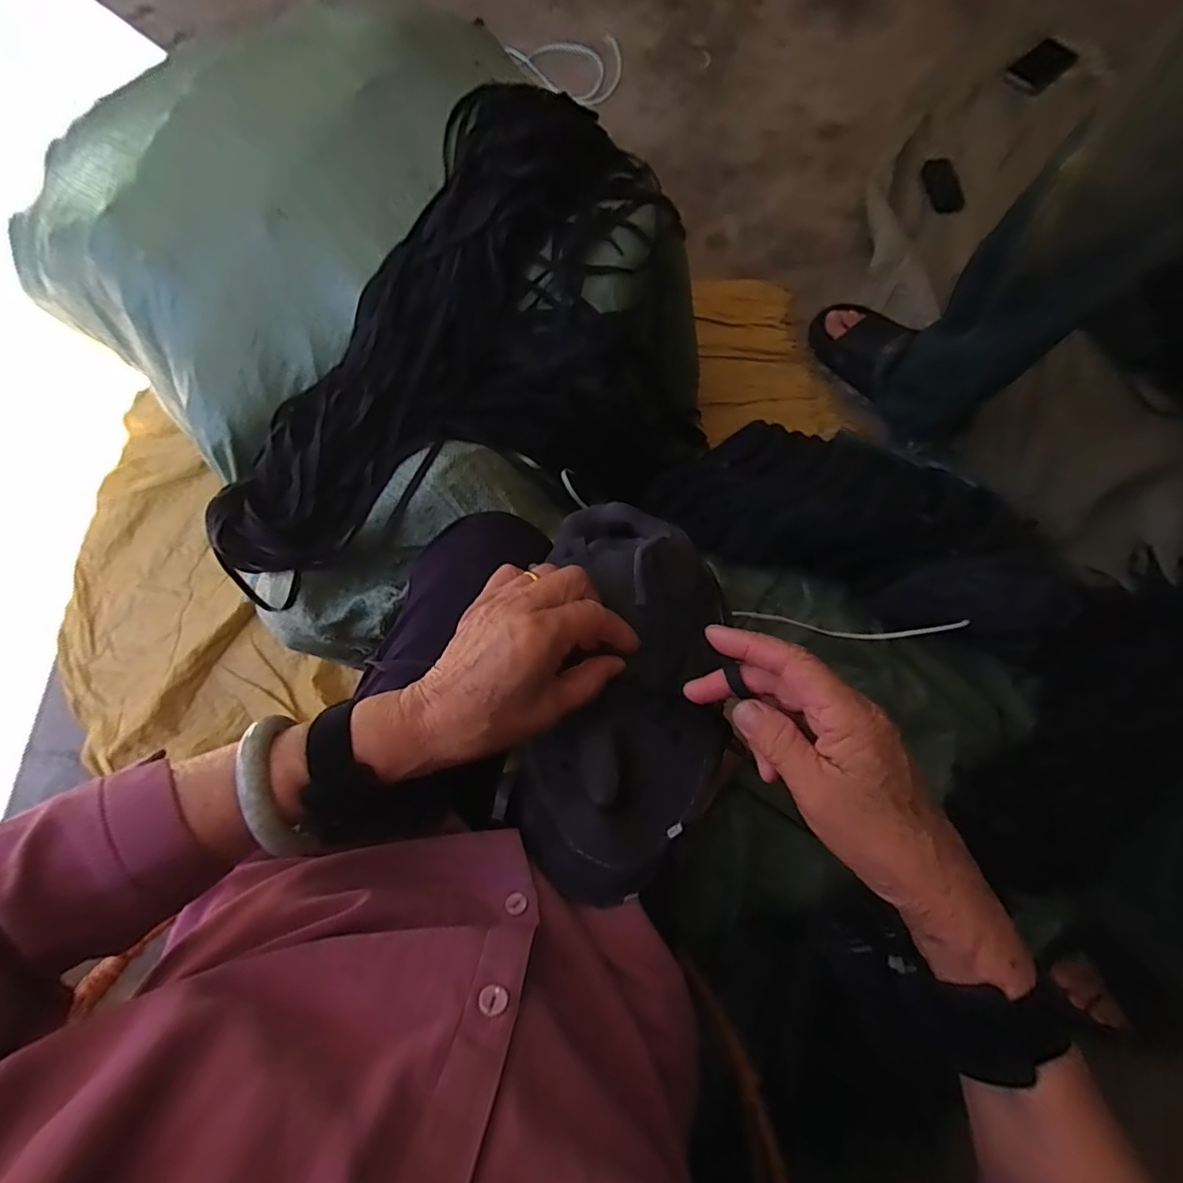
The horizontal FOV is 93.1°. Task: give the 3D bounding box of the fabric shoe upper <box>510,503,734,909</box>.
[{"bbox_3d":[0.021,0.065,0.384,0.135,0.073,0.261,9,74,3],"label":"fabric shoe upper"}]

